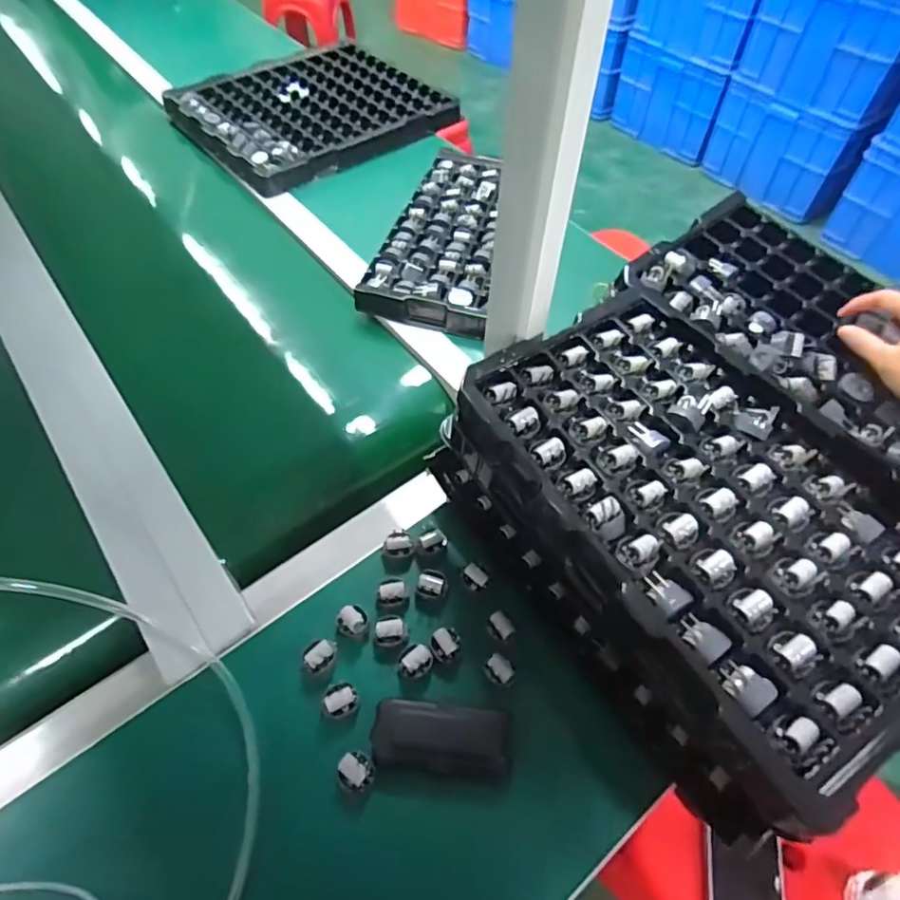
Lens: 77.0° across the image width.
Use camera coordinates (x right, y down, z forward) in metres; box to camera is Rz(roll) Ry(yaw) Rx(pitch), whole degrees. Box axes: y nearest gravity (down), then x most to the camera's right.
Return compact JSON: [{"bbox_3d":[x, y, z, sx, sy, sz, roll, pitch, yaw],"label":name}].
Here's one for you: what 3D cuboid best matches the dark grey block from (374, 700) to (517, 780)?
[{"bbox_3d":[-0.006,0.220,0.434,0.104,0.010,0.046,5,58,6],"label":"dark grey block"}]

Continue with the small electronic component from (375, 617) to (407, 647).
[{"bbox_3d":[-0.051,0.152,0.474,0.027,0.017,0.022,3,58,5],"label":"small electronic component"}]

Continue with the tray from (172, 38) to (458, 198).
[{"bbox_3d":[-0.241,-0.602,0.994,0.410,0.045,0.372,-37,63,-23],"label":"tray"}]

